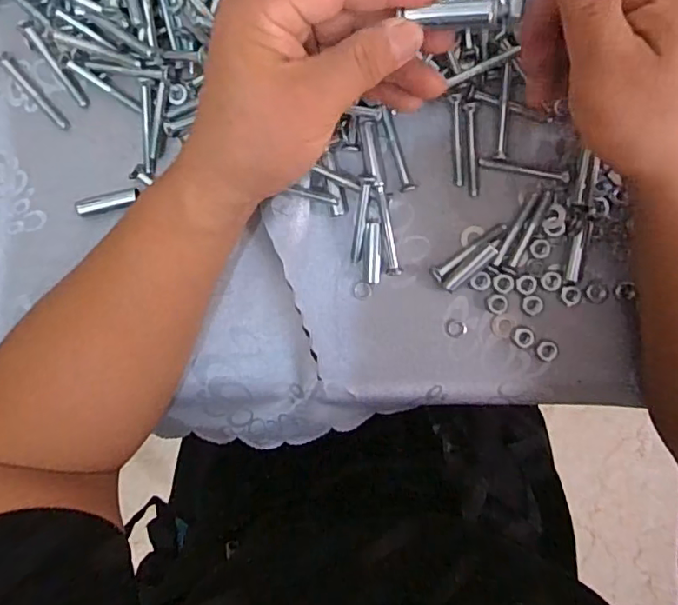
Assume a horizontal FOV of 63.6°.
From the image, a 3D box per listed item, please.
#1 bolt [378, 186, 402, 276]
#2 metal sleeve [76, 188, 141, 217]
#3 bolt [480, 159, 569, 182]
[{"bbox_3d":[0.032,-0.044,0.344,0.009,0.014,0.055,-7,97,2],"label":"bolt"},{"bbox_3d":[-0.146,-0.063,0.346,0.040,0.009,0.012,-10,97,3],"label":"metal sleeve"},{"bbox_3d":[0.115,-0.082,0.340,0.054,0.008,0.006,9,97,0],"label":"bolt"}]

